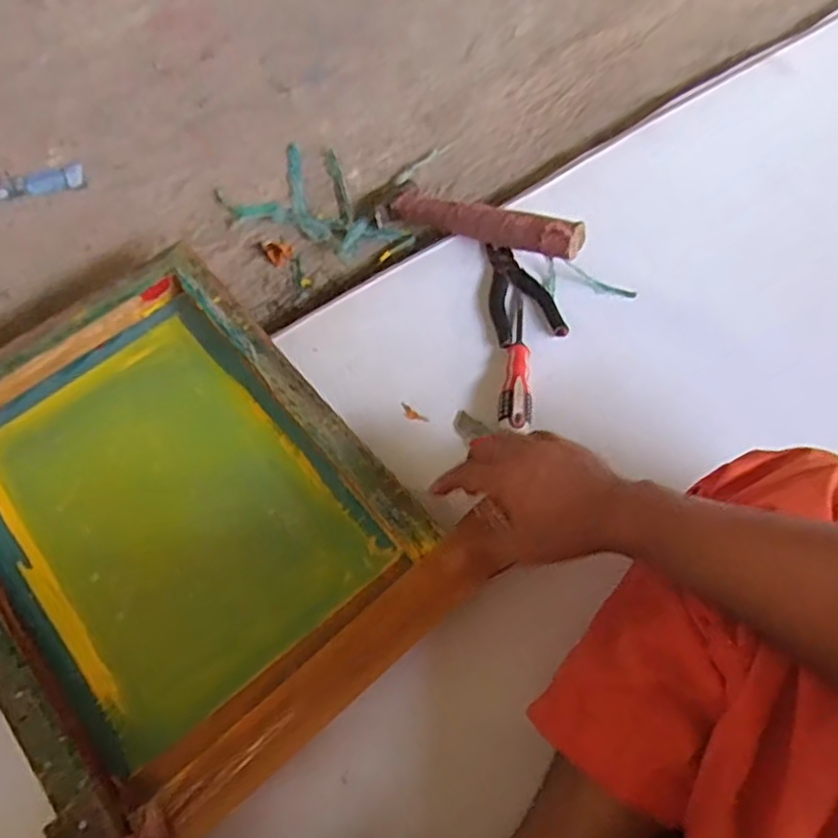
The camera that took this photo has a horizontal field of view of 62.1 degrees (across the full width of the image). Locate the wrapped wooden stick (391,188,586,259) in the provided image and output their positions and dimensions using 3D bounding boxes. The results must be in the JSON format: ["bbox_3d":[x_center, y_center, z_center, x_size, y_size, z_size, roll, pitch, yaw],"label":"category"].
[{"bbox_3d":[0.068,-0.226,0.793,0.252,0.043,0.039,23,65,33],"label":"wrapped wooden stick"}]

